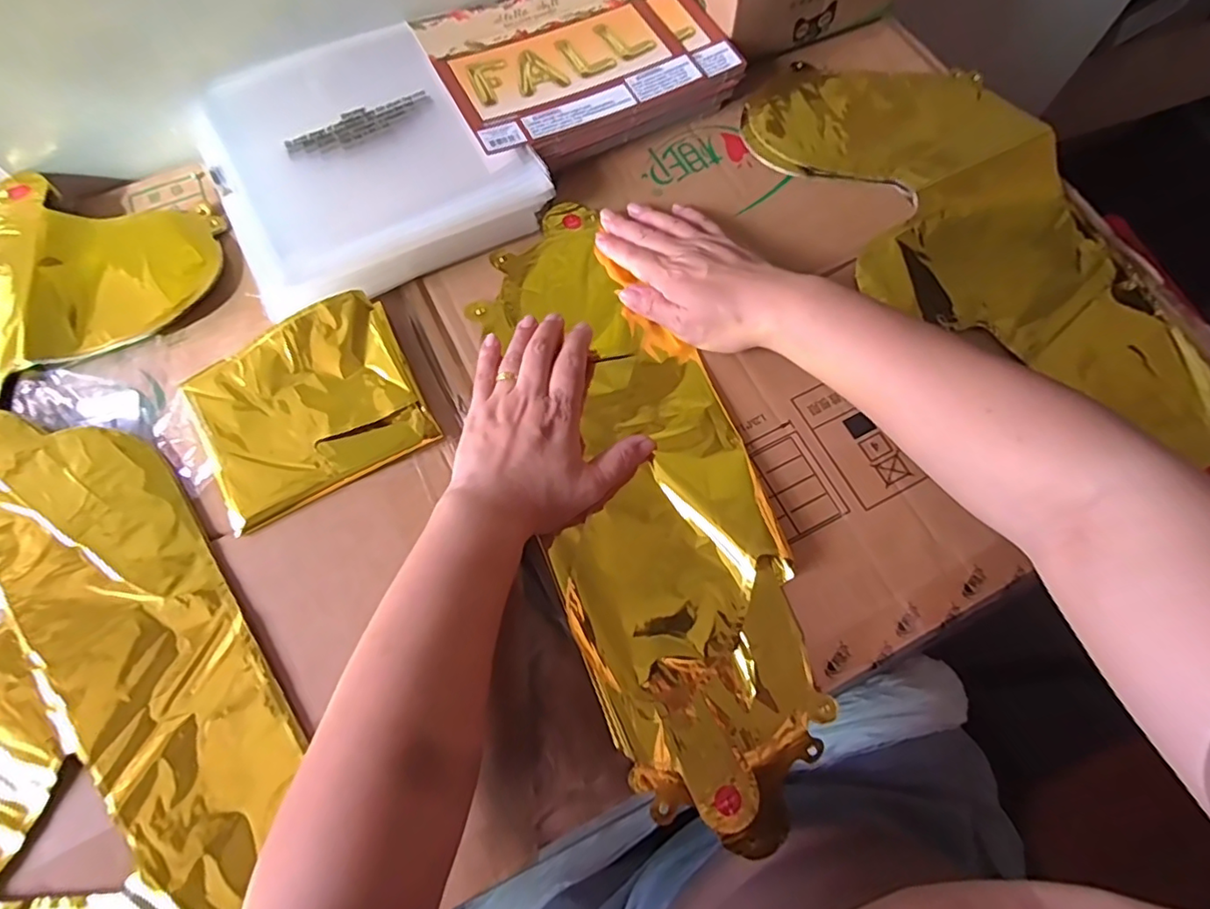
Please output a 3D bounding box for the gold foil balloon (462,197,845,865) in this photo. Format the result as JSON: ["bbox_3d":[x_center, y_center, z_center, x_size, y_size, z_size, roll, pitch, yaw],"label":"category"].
[{"bbox_3d":[0.025,0.022,0.408,0.141,0.041,0.433,-14,70,-6],"label":"gold foil balloon"}]

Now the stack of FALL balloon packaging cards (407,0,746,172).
[{"bbox_3d":[-0.022,-0.328,0.497,0.223,0.031,0.169,-26,72,-10],"label":"stack of FALL balloon packaging cards"}]

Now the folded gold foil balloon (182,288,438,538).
[{"bbox_3d":[-0.199,-0.035,0.397,0.140,0.022,0.122,-26,72,-10],"label":"folded gold foil balloon"}]

